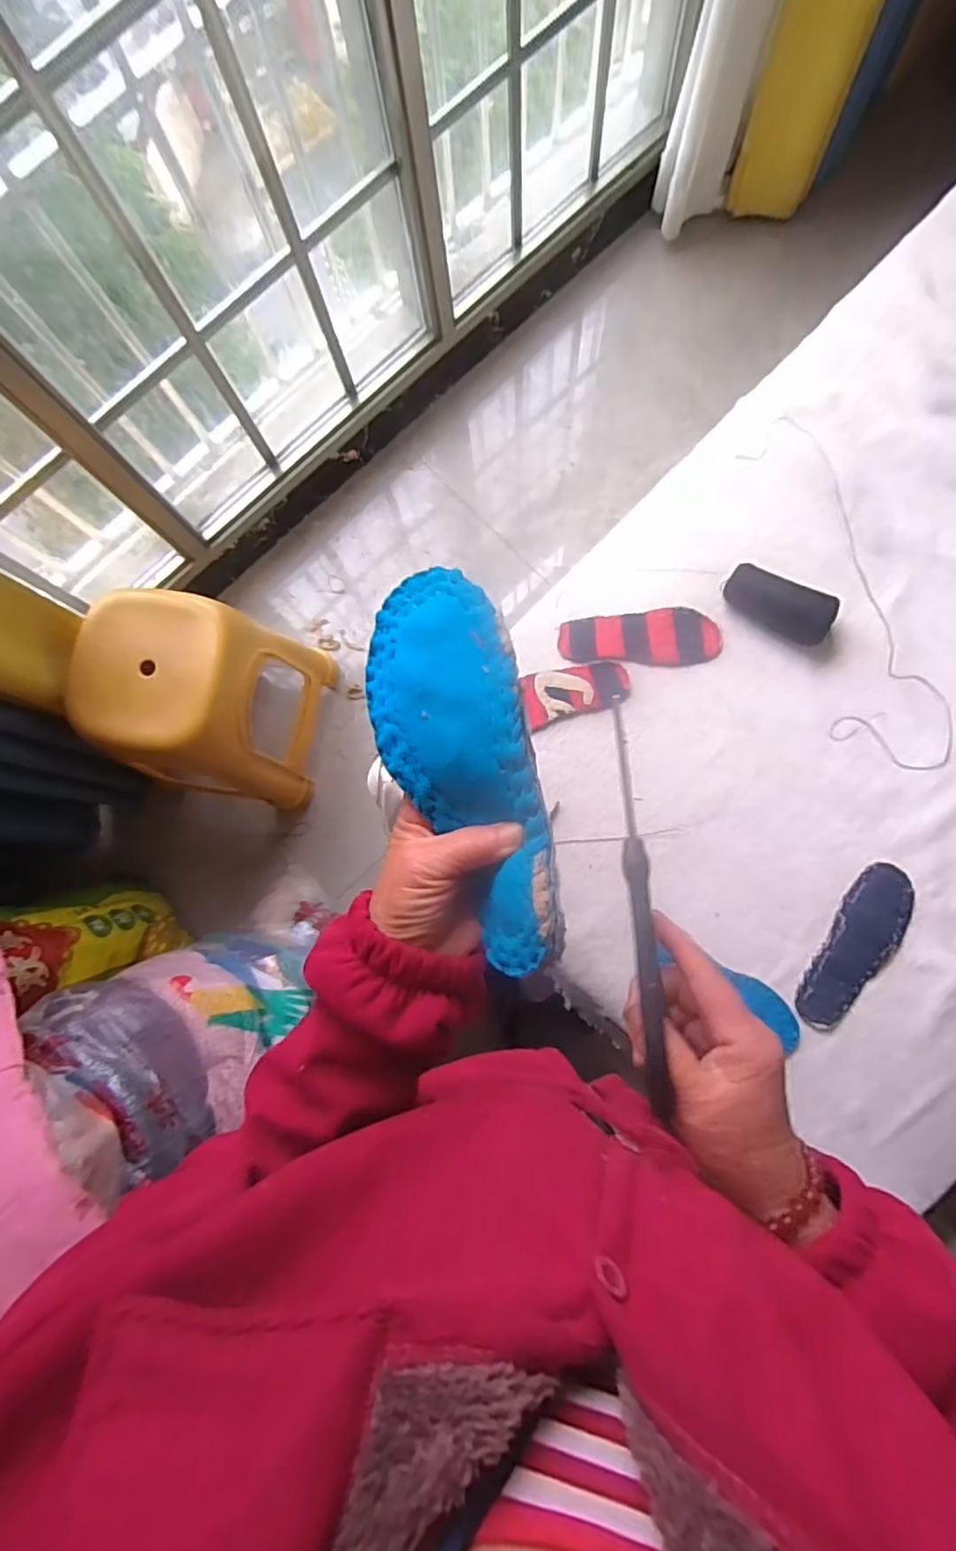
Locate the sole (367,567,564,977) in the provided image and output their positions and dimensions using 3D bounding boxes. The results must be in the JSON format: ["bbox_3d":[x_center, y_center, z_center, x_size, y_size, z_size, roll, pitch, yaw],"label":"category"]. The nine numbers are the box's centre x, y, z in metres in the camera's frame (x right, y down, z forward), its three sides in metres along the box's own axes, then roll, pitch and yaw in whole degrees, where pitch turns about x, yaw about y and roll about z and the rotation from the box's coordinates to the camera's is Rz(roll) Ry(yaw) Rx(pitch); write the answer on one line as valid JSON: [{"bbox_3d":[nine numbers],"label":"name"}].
[{"bbox_3d":[-0.006,-0.007,0.339,0.079,0.033,0.217,-19,80,1],"label":"sole"}]

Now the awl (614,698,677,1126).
[{"bbox_3d":[0.082,0.061,0.320,0.011,0.011,0.206,-4,76,3],"label":"awl"}]

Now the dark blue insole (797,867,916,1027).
[{"bbox_3d":[0.490,0.221,0.812,0.081,0.005,0.225,29,85,6],"label":"dark blue insole"}]

